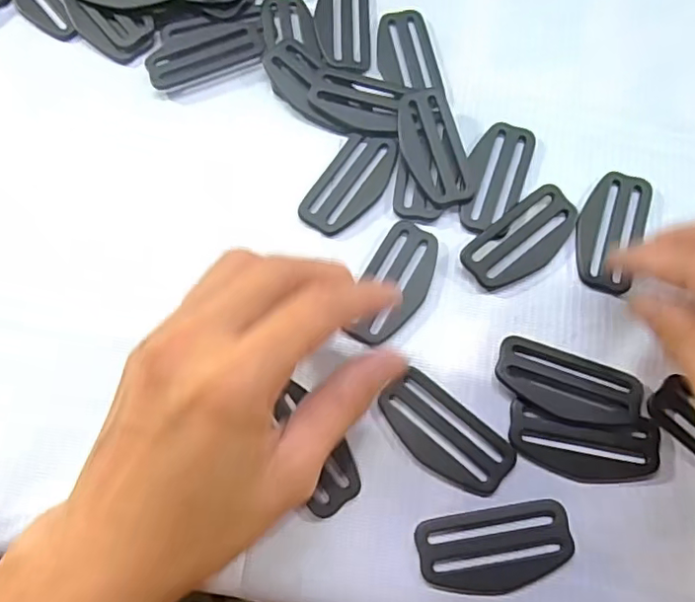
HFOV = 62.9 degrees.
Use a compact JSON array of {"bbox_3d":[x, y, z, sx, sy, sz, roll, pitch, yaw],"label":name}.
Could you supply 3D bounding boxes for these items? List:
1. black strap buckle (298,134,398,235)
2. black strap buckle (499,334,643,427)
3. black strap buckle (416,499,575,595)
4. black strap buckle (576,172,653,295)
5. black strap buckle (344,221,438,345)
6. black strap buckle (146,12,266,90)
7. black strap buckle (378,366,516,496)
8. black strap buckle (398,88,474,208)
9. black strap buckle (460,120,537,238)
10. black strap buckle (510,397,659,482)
[{"bbox_3d":[0.002,-0.057,0.270,0.028,0.004,0.057,28,75,10],"label":"black strap buckle"},{"bbox_3d":[0.092,0.035,0.237,0.059,0.007,0.028,19,74,7],"label":"black strap buckle"},{"bbox_3d":[0.057,0.096,0.219,0.059,0.004,0.030,-9,73,-2],"label":"black strap buckle"},{"bbox_3d":[0.121,-0.034,0.262,0.030,0.004,0.061,22,75,8],"label":"black strap buckle"},{"bbox_3d":[0.021,-0.008,0.254,0.028,0.004,0.059,24,75,9],"label":"black strap buckle"},{"bbox_3d":[-0.074,-0.132,0.295,0.061,0.005,0.035,-20,73,-5],"label":"black strap buckle"},{"bbox_3d":[0.040,0.055,0.233,0.055,0.004,0.028,40,78,12],"label":"black strap buckle"},{"bbox_3d":[0.040,-0.073,0.269,0.029,0.004,0.058,-12,78,-11],"label":"black strap buckle"},{"bbox_3d":[0.070,-0.058,0.270,0.027,0.004,0.059,18,74,7],"label":"black strap buckle"},{"bbox_3d":[0.096,0.058,0.230,0.059,0.004,0.027,7,73,4],"label":"black strap buckle"}]

